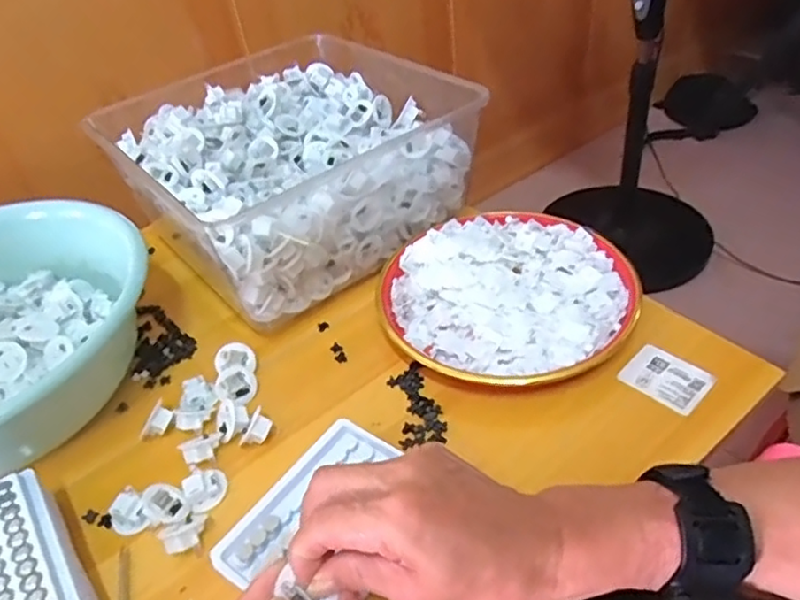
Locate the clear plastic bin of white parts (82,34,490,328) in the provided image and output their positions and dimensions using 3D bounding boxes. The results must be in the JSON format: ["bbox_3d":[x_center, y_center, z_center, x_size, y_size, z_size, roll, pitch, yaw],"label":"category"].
[{"bbox_3d":[-0.111,-0.146,0.667,0.313,0.130,0.288,-31,47,-25],"label":"clear plastic bin of white parts"}]

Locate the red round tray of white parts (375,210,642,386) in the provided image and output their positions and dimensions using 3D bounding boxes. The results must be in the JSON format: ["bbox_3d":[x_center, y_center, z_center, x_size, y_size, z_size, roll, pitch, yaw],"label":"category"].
[{"bbox_3d":[0.091,-0.008,0.557,0.212,0.031,0.210,-4,41,4],"label":"red round tray of white parts"}]

